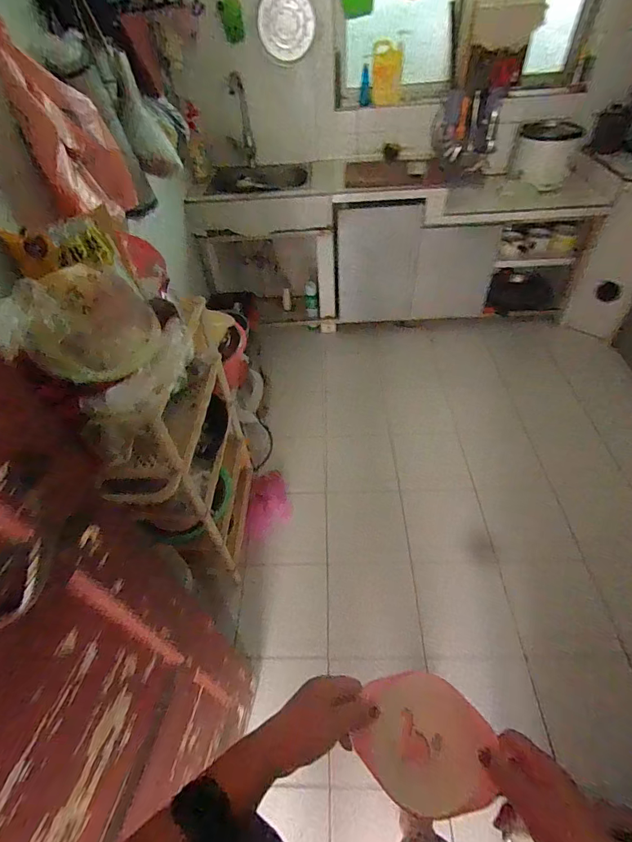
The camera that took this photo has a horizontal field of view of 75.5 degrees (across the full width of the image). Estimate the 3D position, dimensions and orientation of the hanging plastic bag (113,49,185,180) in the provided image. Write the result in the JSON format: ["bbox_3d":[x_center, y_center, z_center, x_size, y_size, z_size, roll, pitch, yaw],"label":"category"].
[{"bbox_3d":[-0.492,-0.863,1.178,0.127,0.270,0.094,-15,48,-7],"label":"hanging plastic bag"}]

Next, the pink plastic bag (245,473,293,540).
[{"bbox_3d":[-0.183,0.325,1.577,0.167,0.126,0.246,-8,47,0],"label":"pink plastic bag"}]

